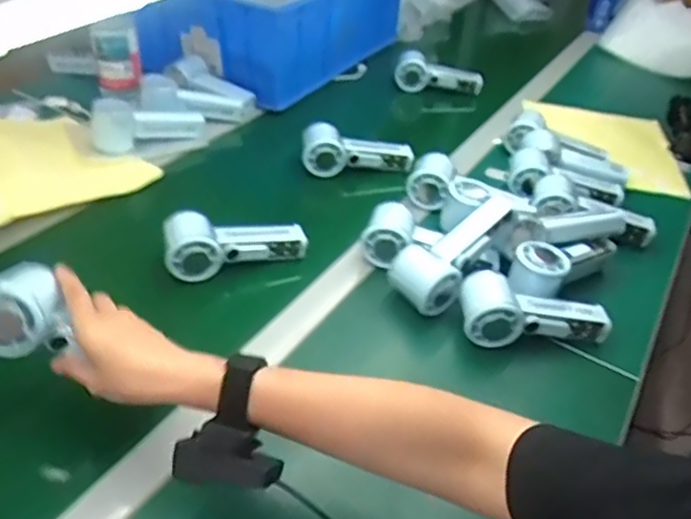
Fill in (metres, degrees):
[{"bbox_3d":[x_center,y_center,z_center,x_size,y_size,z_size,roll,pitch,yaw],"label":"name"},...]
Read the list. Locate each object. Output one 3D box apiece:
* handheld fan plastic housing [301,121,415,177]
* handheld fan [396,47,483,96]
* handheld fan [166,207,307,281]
[{"bbox_3d":[0.018,-0.151,0.868,0.156,0.049,0.073,3,38,-4],"label":"handheld fan plastic housing"},{"bbox_3d":[0.170,-0.335,1.118,0.154,0.060,0.037,1,38,-7],"label":"handheld fan"},{"bbox_3d":[-0.120,-0.017,0.685,0.152,0.048,0.068,-1,38,-10],"label":"handheld fan"}]

